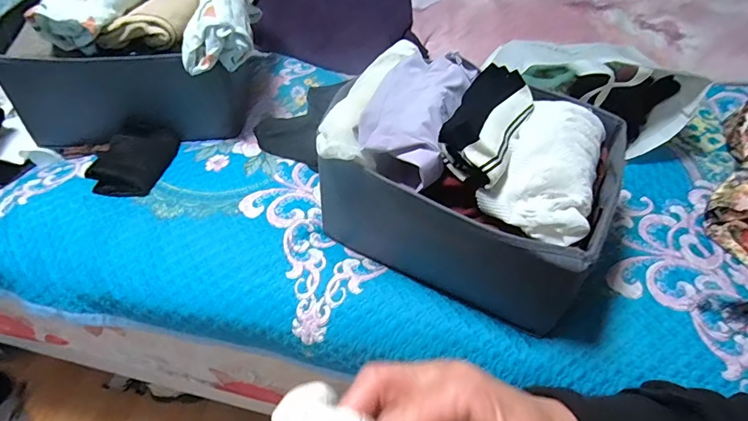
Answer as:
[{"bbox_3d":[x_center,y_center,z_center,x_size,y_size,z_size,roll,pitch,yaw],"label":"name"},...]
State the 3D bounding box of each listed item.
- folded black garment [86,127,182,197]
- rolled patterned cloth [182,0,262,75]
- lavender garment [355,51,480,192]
[{"bbox_3d":[-0.415,-0.100,0.760,0.097,0.044,0.163,-2,49,0],"label":"folded black garment"},{"bbox_3d":[-0.267,-0.348,0.763,0.109,0.098,0.266,-4,49,-2],"label":"rolled patterned cloth"},{"bbox_3d":[0.055,-0.136,0.578,0.117,0.068,0.244,14,51,13],"label":"lavender garment"}]

